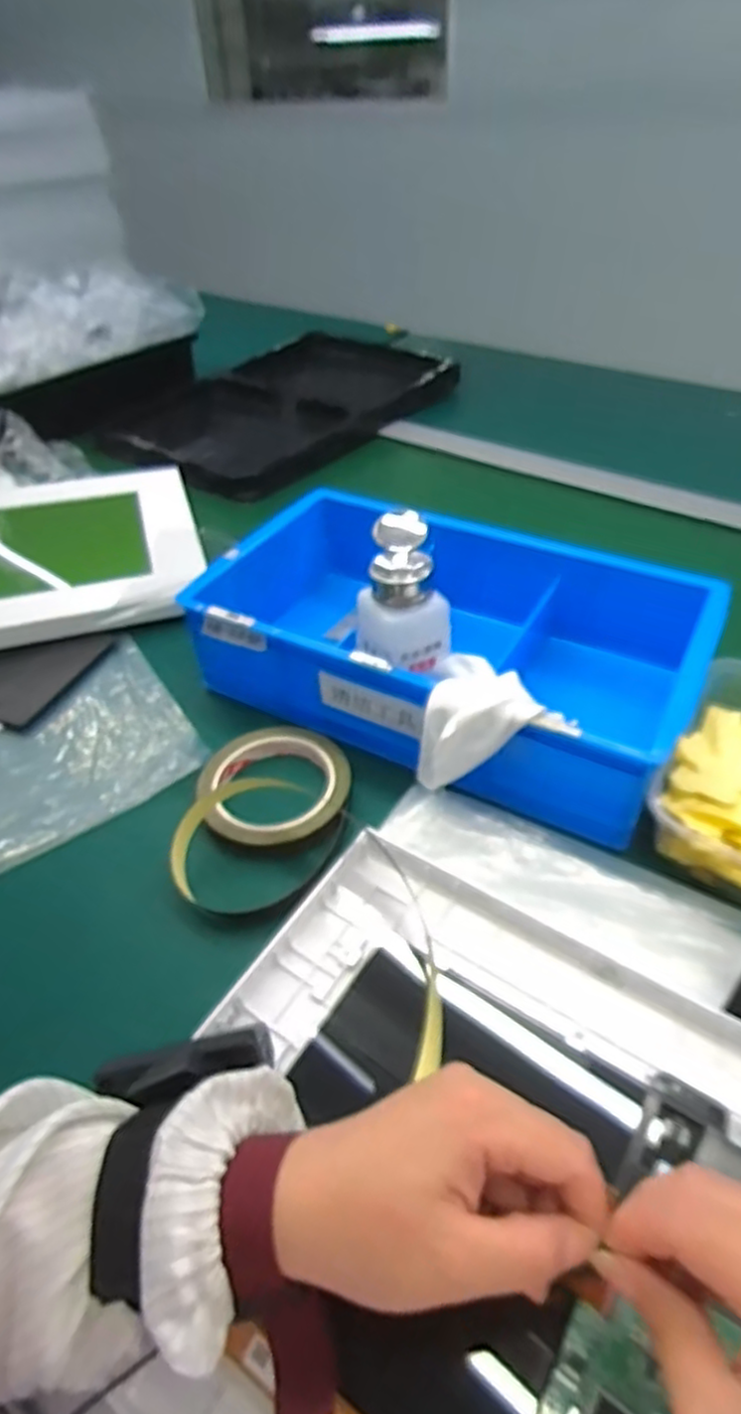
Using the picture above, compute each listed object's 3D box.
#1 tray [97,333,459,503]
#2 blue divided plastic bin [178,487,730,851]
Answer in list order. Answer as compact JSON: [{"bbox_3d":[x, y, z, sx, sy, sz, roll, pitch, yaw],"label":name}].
[{"bbox_3d":[-0.112,-0.434,0.997,0.339,0.041,0.514,22,47,25],"label":"tray"},{"bbox_3d":[0.061,-0.057,0.525,0.352,0.078,0.230,23,48,26],"label":"blue divided plastic bin"}]

